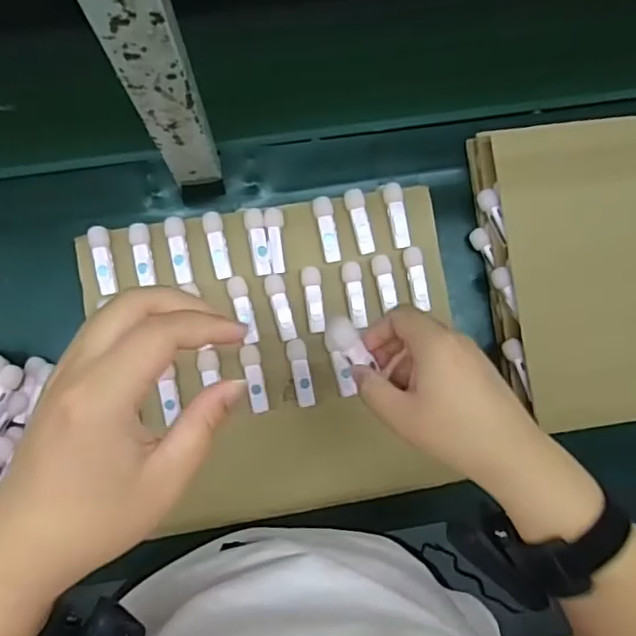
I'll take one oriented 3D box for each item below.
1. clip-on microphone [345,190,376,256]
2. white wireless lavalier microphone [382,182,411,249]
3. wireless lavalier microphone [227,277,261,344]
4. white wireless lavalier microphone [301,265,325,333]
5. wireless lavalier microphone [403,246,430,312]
[{"bbox_3d":[0.043,-0.095,0.582,0.019,0.012,0.063,-18,88,-5],"label":"clip-on microphone"},{"bbox_3d":[0.079,-0.102,0.587,0.018,0.013,0.065,-12,87,-5],"label":"white wireless lavalier microphone"},{"bbox_3d":[-0.071,-0.008,0.568,0.018,0.012,0.066,-14,87,-5],"label":"wireless lavalier microphone"},{"bbox_3d":[-0.004,-0.018,0.575,0.019,0.011,0.064,-3,86,-5],"label":"white wireless lavalier microphone"},{"bbox_3d":[0.097,-0.039,0.582,0.017,0.009,0.061,-10,87,-5],"label":"wireless lavalier microphone"}]

